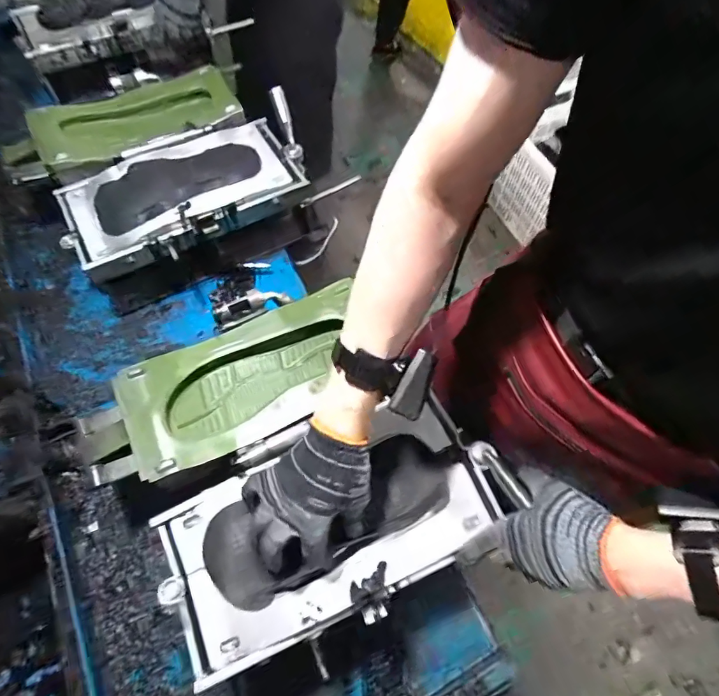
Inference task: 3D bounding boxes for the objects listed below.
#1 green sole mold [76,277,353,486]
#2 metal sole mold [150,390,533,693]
[{"bbox_3d":[-0.166,0.054,0.603,0.405,0.055,0.172,-23,69,-12],"label":"green sole mold"},{"bbox_3d":[-0.027,0.198,0.527,0.417,0.048,0.223,-21,69,-7],"label":"metal sole mold"}]

